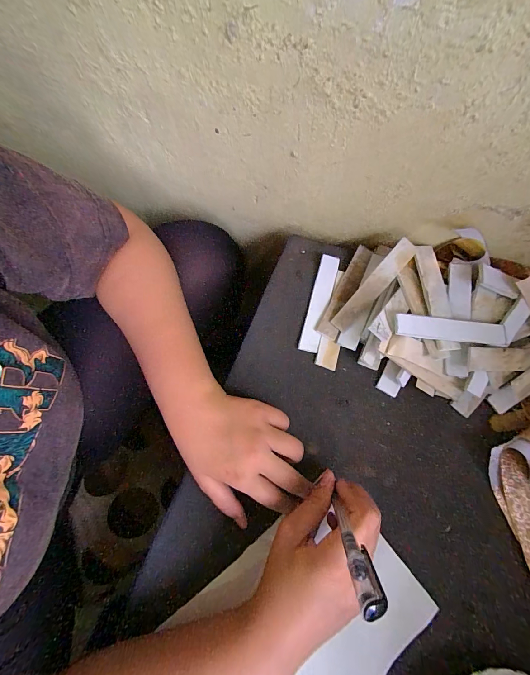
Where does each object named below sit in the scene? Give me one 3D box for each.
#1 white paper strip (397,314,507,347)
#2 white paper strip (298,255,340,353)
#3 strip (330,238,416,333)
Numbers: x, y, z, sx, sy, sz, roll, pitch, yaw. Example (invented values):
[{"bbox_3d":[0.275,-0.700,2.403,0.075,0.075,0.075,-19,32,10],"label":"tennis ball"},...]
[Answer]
[{"bbox_3d":[0.169,-0.007,0.281,0.104,0.004,0.021,5,84,-4],"label":"white paper strip"},{"bbox_3d":[0.058,-0.036,0.327,0.020,0.004,0.106,16,80,-1],"label":"white paper strip"},{"bbox_3d":[0.107,-0.049,0.307,0.020,0.005,0.104,41,104,8],"label":"strip"}]

